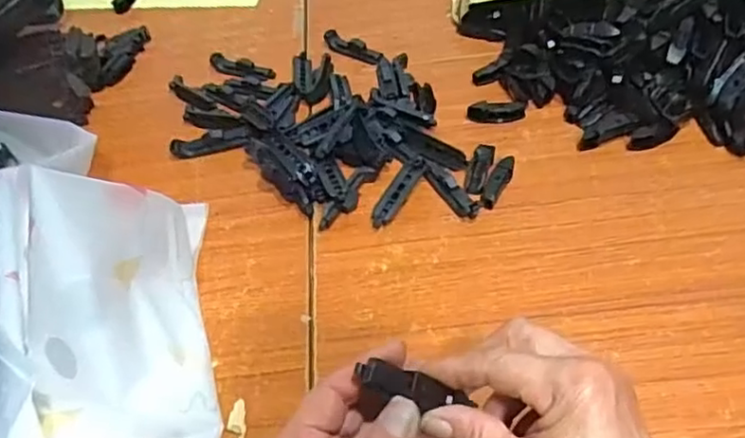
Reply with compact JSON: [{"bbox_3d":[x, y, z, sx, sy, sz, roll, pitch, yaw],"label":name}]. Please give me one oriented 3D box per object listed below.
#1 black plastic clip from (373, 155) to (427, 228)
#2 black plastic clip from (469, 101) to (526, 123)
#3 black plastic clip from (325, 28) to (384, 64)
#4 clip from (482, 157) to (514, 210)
[{"bbox_3d":[0.023,-0.023,0.548,0.016,0.010,0.073,26,70,26],"label":"black plastic clip"},{"bbox_3d":[0.116,-0.100,0.607,0.054,0.015,0.015,-7,49,1],"label":"black plastic clip"},{"bbox_3d":[-0.020,-0.185,0.700,0.069,0.015,0.022,16,53,20],"label":"black plastic clip"},{"bbox_3d":[0.105,-0.030,0.549,0.015,0.014,0.054,18,54,21],"label":"clip"}]

